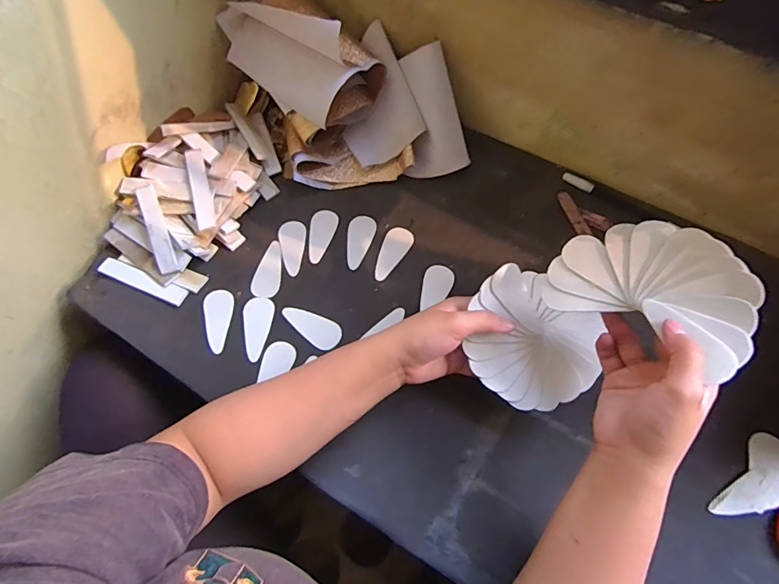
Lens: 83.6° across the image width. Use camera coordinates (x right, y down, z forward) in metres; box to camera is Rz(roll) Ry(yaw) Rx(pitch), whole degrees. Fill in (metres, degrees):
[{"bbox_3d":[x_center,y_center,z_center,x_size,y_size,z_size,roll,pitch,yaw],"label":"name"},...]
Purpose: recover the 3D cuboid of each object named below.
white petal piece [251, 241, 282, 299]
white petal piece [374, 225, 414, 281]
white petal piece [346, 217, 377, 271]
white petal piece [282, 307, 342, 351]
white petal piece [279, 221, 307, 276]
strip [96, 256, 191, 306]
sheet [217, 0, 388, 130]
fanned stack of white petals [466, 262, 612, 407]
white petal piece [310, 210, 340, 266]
[{"bbox_3d":[-0.138,-0.026,0.501,0.031,0.004,0.070,5,67,5],"label":"white petal piece"},{"bbox_3d":[0.003,-0.044,0.499,0.031,0.004,0.071,22,70,12],"label":"white petal piece"},{"bbox_3d":[-0.036,-0.059,0.509,0.031,0.004,0.071,14,68,9],"label":"white petal piece"},{"bbox_3d":[-0.084,0.035,0.466,0.071,0.004,0.032,32,72,15],"label":"white petal piece"},{"bbox_3d":[-0.115,-0.052,0.509,0.031,0.004,0.069,1,67,3],"label":"white petal piece"},{"bbox_3d":[-0.278,-0.012,0.490,0.107,0.011,0.021,22,70,12],"label":"strip"},{"bbox_3d":[-0.104,-0.281,0.525,0.183,0.084,0.114,40,74,18],"label":"sheet"},{"bbox_3d":[0.125,0.047,0.388,0.122,0.056,0.104,34,73,16],"label":"fanned stack of white petals"},{"bbox_3d":[-0.080,-0.067,0.513,0.031,0.004,0.069,7,67,6],"label":"white petal piece"}]

